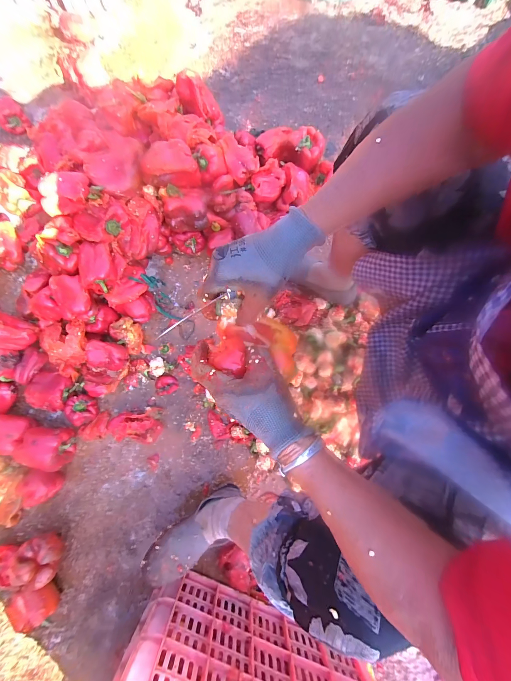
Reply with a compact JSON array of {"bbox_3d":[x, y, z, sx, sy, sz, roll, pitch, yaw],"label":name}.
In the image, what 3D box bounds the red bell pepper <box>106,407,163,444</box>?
[{"bbox_3d":[-0.292,0.215,0.664,0.118,0.050,0.085,-9,80,-3],"label":"red bell pepper"}]

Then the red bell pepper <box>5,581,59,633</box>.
[{"bbox_3d":[-0.470,0.561,0.587,0.072,0.070,0.075,0,80,-1],"label":"red bell pepper"}]

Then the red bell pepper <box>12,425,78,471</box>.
[{"bbox_3d":[-0.483,0.251,0.627,0.091,0.098,0.086,7,80,0],"label":"red bell pepper"}]

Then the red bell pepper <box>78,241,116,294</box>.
[{"bbox_3d":[-0.358,-0.168,0.619,0.078,0.064,0.098,-16,81,-4],"label":"red bell pepper"}]

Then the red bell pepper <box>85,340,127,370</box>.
[{"bbox_3d":[-0.362,0.036,0.657,0.090,0.061,0.066,8,80,0],"label":"red bell pepper"}]

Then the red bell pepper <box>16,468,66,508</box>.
[{"bbox_3d":[-0.492,0.332,0.631,0.078,0.064,0.073,0,80,-1],"label":"red bell pepper"}]

